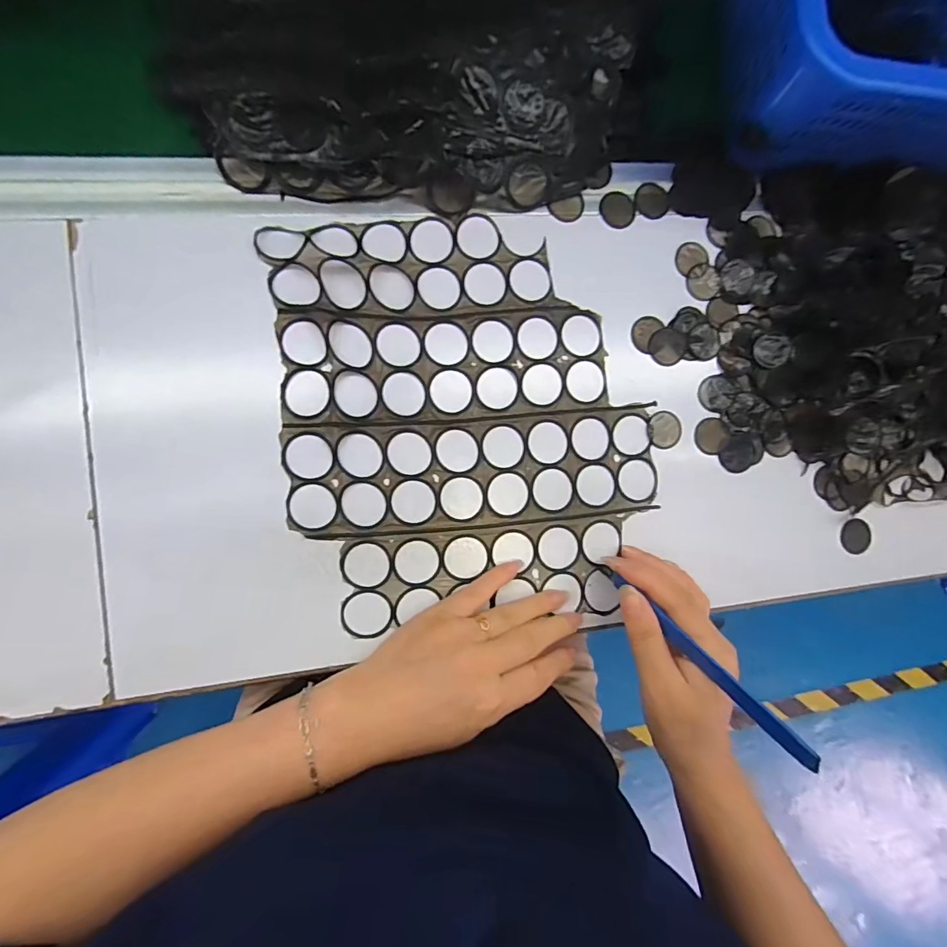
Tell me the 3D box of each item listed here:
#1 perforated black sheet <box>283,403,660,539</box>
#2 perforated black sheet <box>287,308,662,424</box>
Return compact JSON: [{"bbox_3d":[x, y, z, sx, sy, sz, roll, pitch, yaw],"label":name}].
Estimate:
[{"bbox_3d":[0.005,0.000,0.335,0.258,0.004,0.077,-5,89,-9],"label":"perforated black sheet"},{"bbox_3d":[-0.007,-0.074,0.334,0.239,0.005,0.077,-4,90,-9],"label":"perforated black sheet"}]

